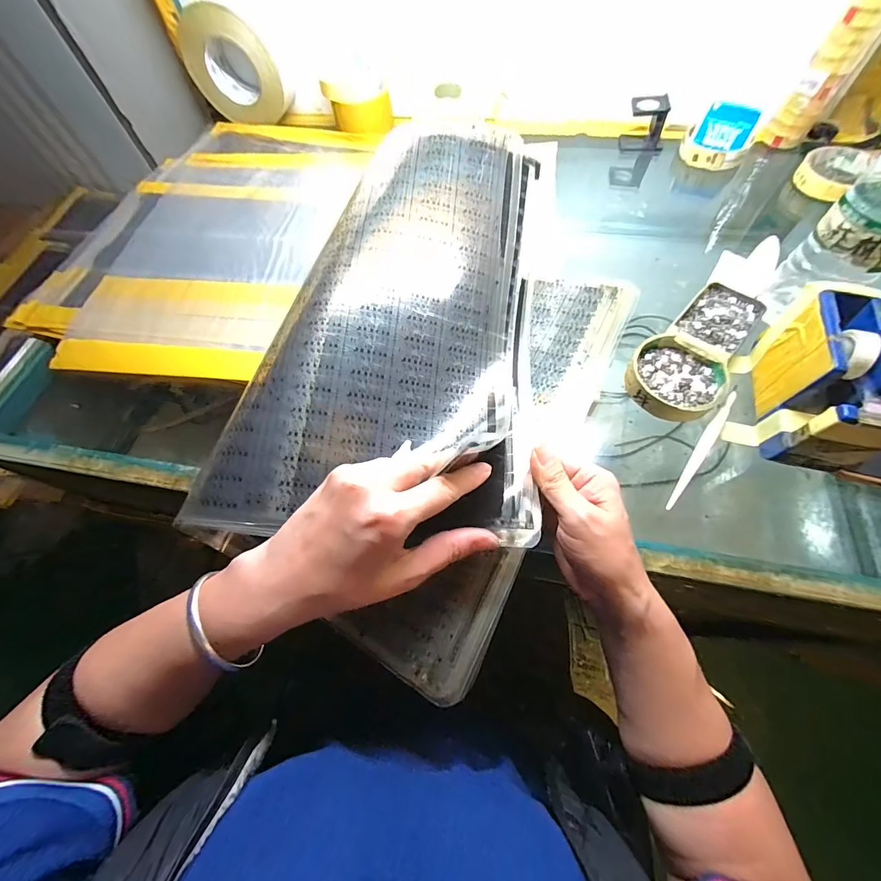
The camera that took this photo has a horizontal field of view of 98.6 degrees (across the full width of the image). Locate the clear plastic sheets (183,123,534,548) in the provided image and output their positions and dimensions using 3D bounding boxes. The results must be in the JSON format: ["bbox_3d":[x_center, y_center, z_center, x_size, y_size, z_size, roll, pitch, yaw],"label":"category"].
[{"bbox_3d":[-0.037,-0.108,0.312,0.224,0.087,0.359,4,63,6],"label":"clear plastic sheets"}]

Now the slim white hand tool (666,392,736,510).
[{"bbox_3d":[0.225,0.006,0.324,0.010,0.007,0.131,35,70,19],"label":"slim white hand tool"}]

